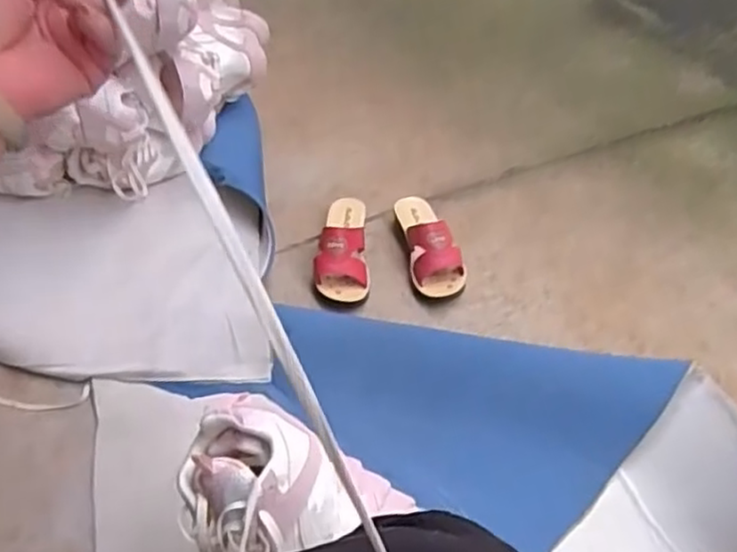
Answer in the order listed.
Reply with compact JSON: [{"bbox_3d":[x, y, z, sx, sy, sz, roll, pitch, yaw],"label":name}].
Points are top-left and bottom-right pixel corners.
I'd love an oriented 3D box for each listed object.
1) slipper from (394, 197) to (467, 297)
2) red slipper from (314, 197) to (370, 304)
[{"bbox_3d":[0.101,-0.061,1.136,0.082,0.076,0.212,-6,47,-7],"label":"slipper"},{"bbox_3d":[-0.044,-0.055,1.137,0.085,0.070,0.213,0,46,-2],"label":"red slipper"}]

